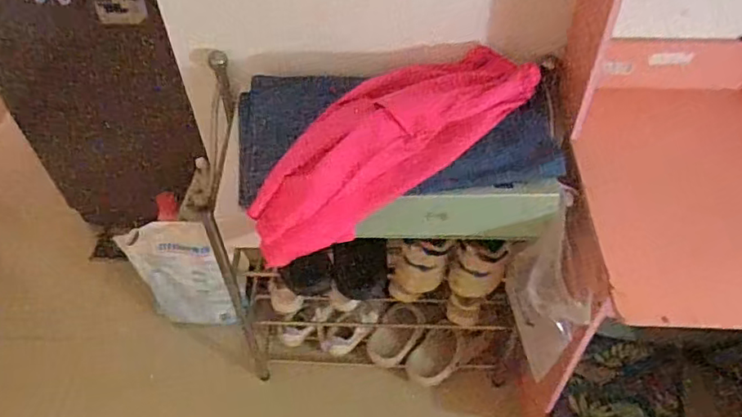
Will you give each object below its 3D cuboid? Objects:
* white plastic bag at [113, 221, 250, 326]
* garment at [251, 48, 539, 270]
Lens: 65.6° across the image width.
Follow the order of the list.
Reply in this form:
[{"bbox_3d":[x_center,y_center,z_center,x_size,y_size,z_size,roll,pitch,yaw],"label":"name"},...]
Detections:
[{"bbox_3d":[-0.434,0.152,1.382,0.296,0.239,0.132,9,47,8],"label":"white plastic bag"},{"bbox_3d":[0.029,-0.105,0.855,0.473,0.106,0.139,-35,55,-12],"label":"garment"}]

